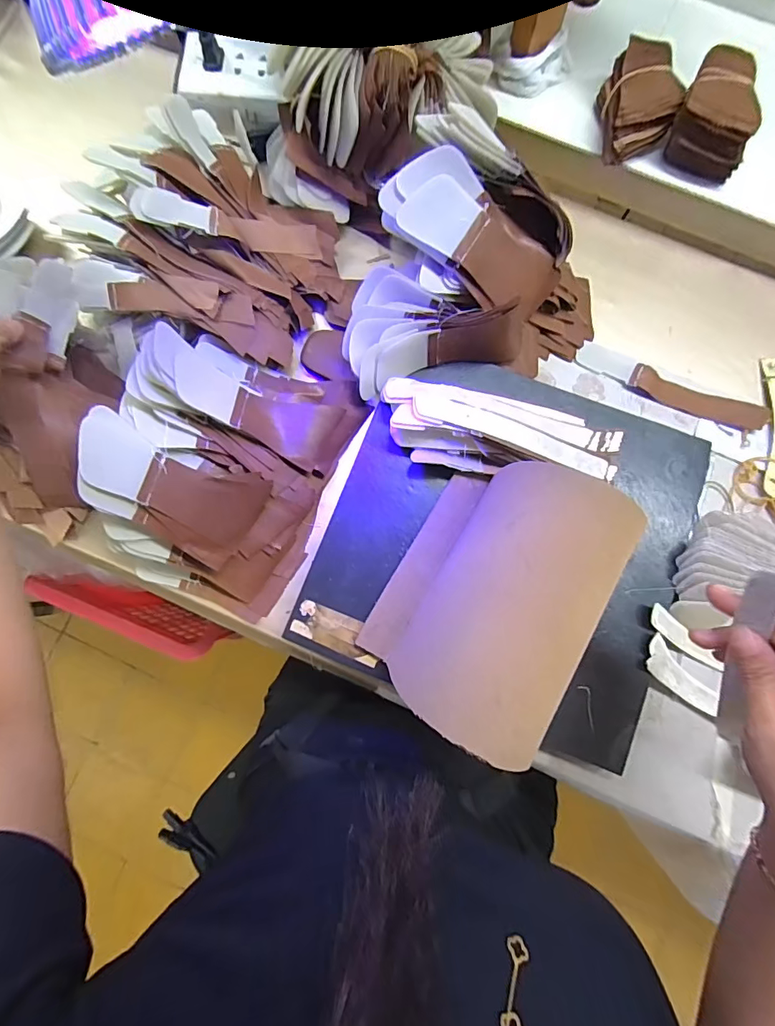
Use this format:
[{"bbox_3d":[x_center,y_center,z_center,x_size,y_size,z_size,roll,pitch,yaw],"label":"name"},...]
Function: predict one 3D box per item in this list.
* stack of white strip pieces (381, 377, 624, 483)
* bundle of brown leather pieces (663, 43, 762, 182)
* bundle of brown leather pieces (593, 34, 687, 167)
[{"bbox_3d":[0.101,-0.067,0.395,0.212,0.051,0.072,13,83,3],"label":"stack of white strip pieces"},{"bbox_3d":[0.304,-0.364,0.419,0.072,0.053,0.074,25,83,4],"label":"bundle of brown leather pieces"},{"bbox_3d":[0.234,-0.382,0.430,0.064,0.048,0.088,-4,82,0],"label":"bundle of brown leather pieces"}]

